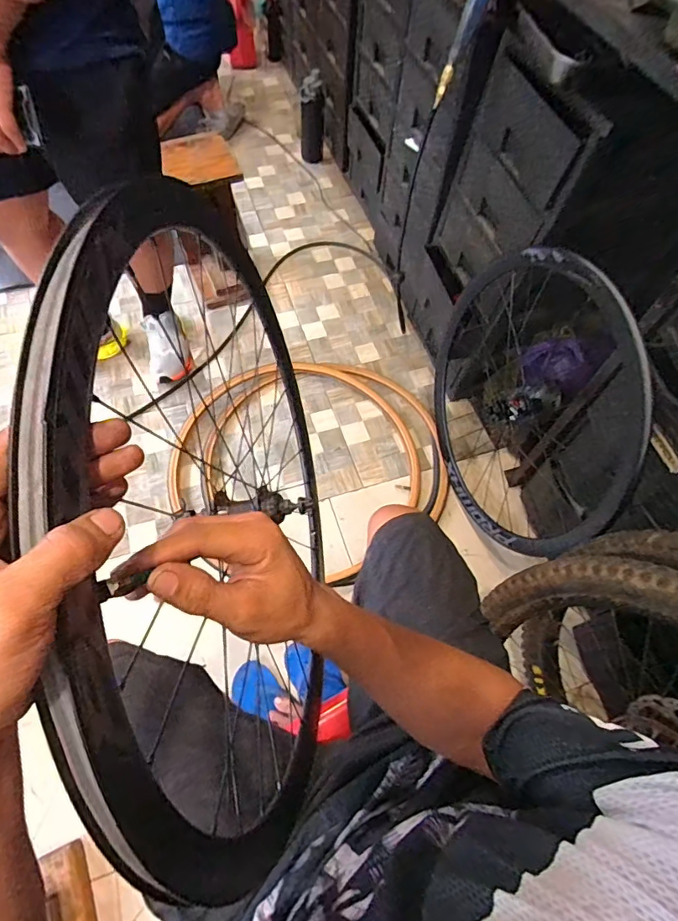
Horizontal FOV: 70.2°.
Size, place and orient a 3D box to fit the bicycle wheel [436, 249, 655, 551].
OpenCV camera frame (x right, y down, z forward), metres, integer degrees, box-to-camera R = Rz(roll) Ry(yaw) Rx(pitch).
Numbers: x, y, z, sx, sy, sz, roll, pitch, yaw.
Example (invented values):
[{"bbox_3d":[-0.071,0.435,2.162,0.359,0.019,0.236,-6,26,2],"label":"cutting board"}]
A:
[{"bbox_3d":[0.366,-0.124,1.043,0.130,0.636,0.660,-14,63,-11],"label":"bicycle wheel"}]

